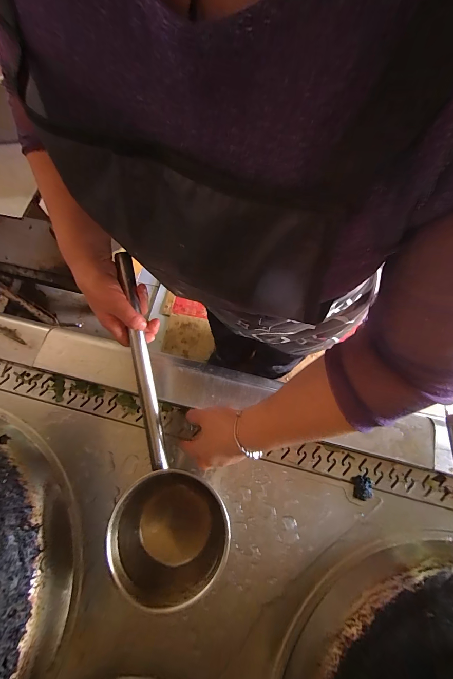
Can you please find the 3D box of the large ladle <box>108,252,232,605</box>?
[{"bbox_3d":[-0.103,0.108,0.411,0.151,0.108,0.454,-9,90,-2],"label":"large ladle"}]

